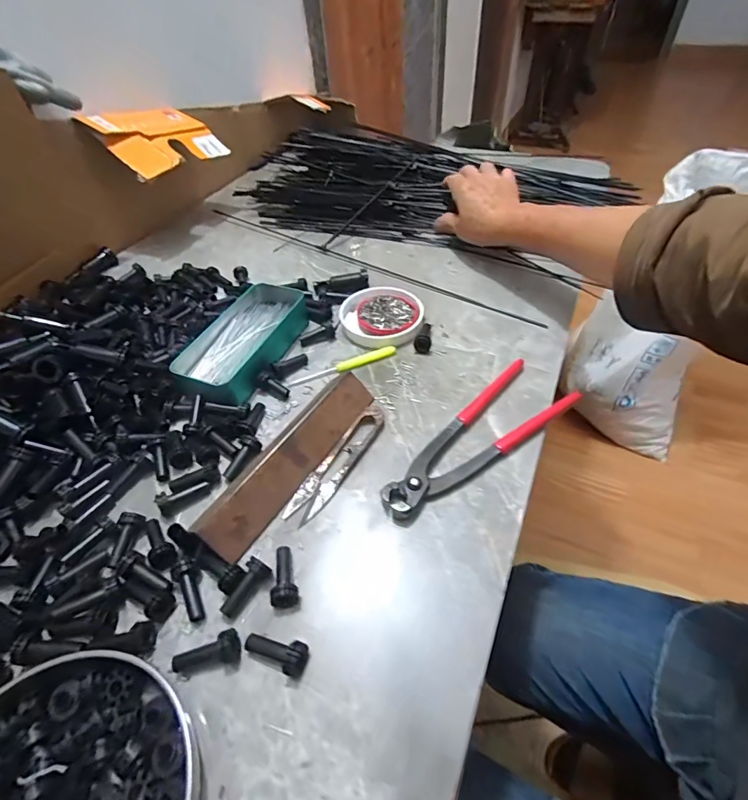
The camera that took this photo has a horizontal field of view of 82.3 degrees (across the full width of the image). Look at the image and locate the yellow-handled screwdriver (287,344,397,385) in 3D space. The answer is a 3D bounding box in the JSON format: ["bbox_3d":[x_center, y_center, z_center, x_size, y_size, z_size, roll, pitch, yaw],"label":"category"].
[{"bbox_3d":[-0.031,-0.034,0.421,0.112,0.009,0.012,-20,50,-13],"label":"yellow-handled screwdriver"}]

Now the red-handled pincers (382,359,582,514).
[{"bbox_3d":[0.084,0.027,0.353,0.192,0.024,0.069,-33,54,-23],"label":"red-handled pincers"}]

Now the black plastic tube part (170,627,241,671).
[{"bbox_3d":[-0.100,0.152,0.255,0.039,0.017,0.016,-14,49,-8],"label":"black plastic tube part"}]

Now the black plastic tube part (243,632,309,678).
[{"bbox_3d":[-0.059,0.148,0.255,0.039,0.015,0.017,18,52,19],"label":"black plastic tube part"}]

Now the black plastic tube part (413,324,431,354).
[{"bbox_3d":[0.050,-0.066,0.438,0.016,0.014,0.043,4,49,7],"label":"black plastic tube part"}]

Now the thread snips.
[{"bbox_3d":[-0.026,0.047,0.348,0.026,0.009,0.124,25,54,24],"label":"thread snips"}]

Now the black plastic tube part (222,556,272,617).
[{"bbox_3d":[-0.085,0.122,0.281,0.013,0.017,0.038,26,55,25],"label":"black plastic tube part"}]

